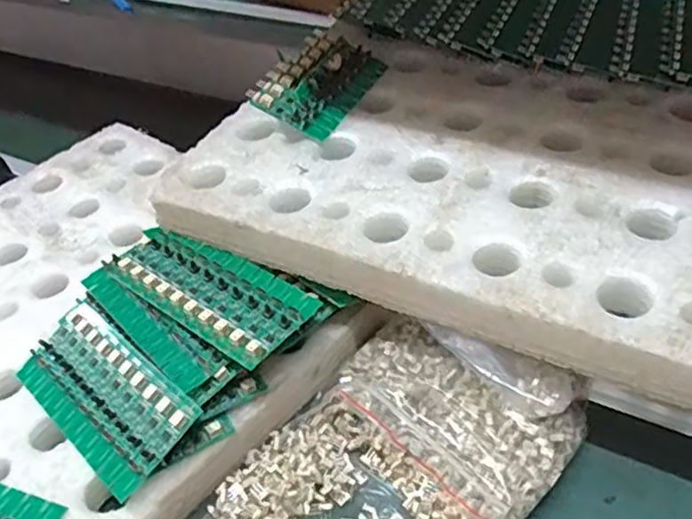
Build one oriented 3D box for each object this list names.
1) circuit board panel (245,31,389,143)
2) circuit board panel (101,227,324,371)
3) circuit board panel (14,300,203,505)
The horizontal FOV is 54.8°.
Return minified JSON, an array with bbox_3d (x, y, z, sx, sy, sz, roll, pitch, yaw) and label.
[{"bbox_3d":[-0.020,-0.137,0.511,0.069,0.014,0.108,34,56,7],"label":"circuit board panel"},{"bbox_3d":[-0.090,0.016,0.433,0.150,0.015,0.062,27,51,32],"label":"circuit board panel"},{"bbox_3d":[-0.150,0.080,0.405,0.139,0.006,0.063,30,72,36],"label":"circuit board panel"}]

